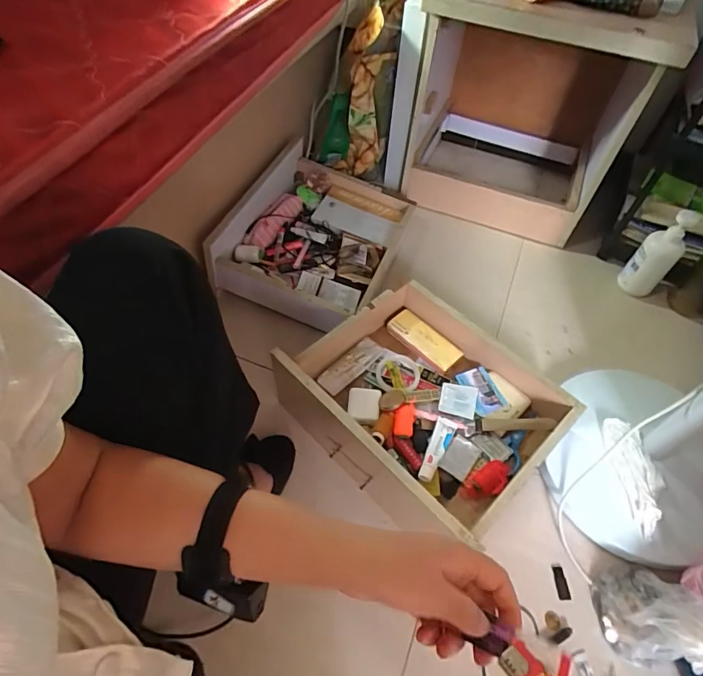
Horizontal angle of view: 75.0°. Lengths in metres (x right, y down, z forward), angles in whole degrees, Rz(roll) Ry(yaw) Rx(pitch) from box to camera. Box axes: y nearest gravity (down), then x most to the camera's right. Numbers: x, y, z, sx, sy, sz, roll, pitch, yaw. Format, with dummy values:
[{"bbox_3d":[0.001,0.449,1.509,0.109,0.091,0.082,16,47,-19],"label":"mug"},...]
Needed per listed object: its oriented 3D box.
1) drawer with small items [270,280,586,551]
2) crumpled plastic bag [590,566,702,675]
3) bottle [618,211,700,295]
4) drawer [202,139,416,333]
[{"bbox_3d":[0.121,0.095,0.741,0.327,0.130,0.380,-37,65,-26],"label":"drawer with small items"},{"bbox_3d":[0.397,0.360,0.606,0.093,0.115,0.120,10,55,3],"label":"crumpled plastic bag"},{"bbox_3d":[0.640,-0.175,0.957,0.086,0.186,0.073,-36,64,-25],"label":"bottle"},{"bbox_3d":[-0.073,-0.234,0.960,0.322,0.129,0.408,18,55,9],"label":"drawer"}]

